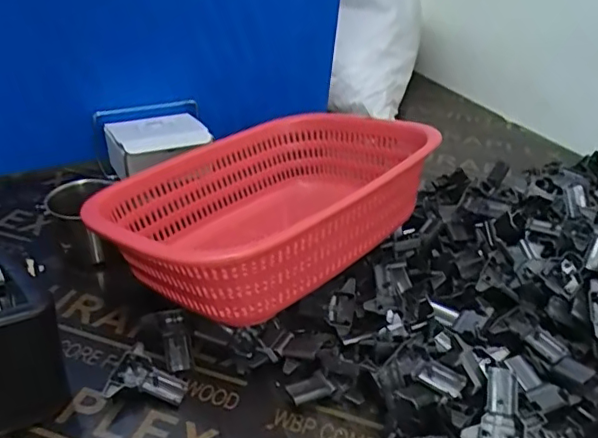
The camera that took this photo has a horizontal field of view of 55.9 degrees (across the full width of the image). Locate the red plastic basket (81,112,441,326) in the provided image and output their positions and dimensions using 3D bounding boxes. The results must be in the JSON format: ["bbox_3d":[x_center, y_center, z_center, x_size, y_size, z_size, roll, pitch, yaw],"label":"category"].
[{"bbox_3d":[-0.025,-0.014,0.595,0.237,0.141,0.333,28,41,32],"label":"red plastic basket"}]

